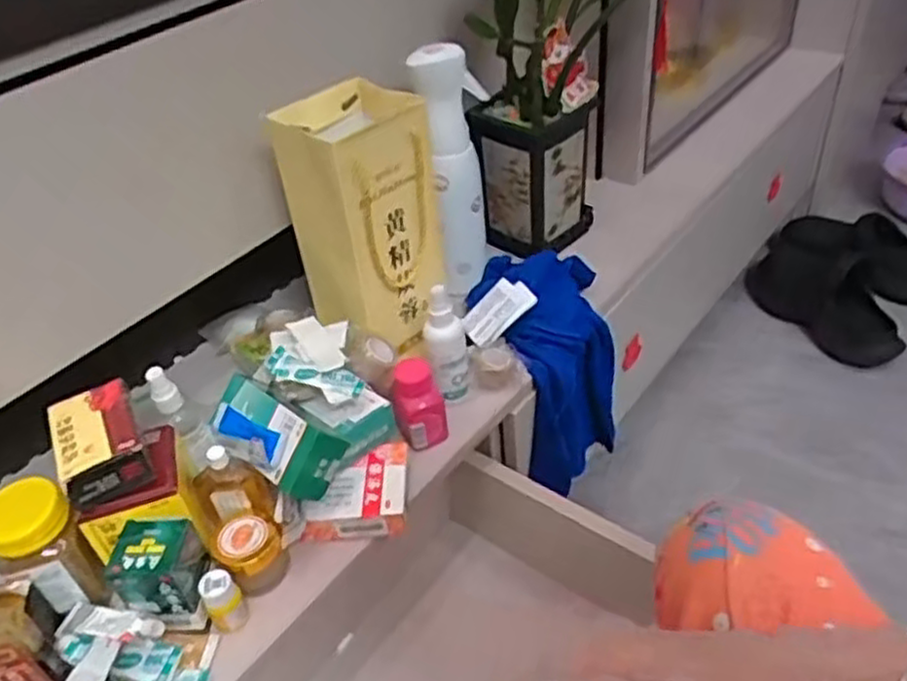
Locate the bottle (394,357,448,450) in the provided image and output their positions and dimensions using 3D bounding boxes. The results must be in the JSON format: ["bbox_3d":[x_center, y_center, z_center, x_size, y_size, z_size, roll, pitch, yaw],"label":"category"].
[{"bbox_3d":[-0.031,0.060,0.717,0.044,0.083,0.046,-4,40,3],"label":"bottle"}]

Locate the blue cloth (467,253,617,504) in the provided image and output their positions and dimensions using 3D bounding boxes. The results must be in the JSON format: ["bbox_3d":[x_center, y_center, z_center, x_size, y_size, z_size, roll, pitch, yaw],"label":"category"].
[{"bbox_3d":[0.116,0.034,0.876,0.133,0.266,0.127,-20,18,-15],"label":"blue cloth"}]

